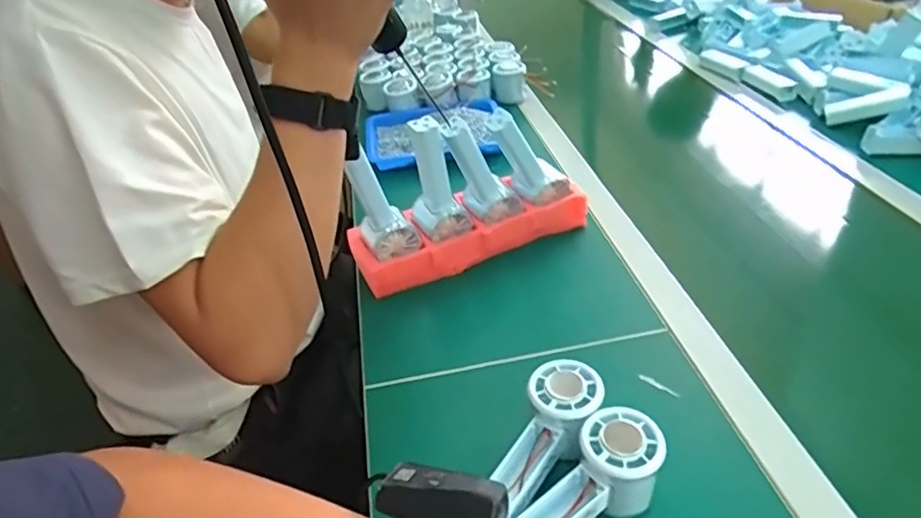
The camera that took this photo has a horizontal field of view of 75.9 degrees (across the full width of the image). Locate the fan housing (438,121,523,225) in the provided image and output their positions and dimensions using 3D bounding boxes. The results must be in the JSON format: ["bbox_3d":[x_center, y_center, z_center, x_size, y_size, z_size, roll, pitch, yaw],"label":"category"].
[{"bbox_3d":[0.016,-0.102,0.669,0.060,0.140,0.054,-26,39,6],"label":"fan housing"}]

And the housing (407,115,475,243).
[{"bbox_3d":[-0.025,-0.082,0.650,0.052,0.139,0.054,-19,39,-17],"label":"housing"}]

